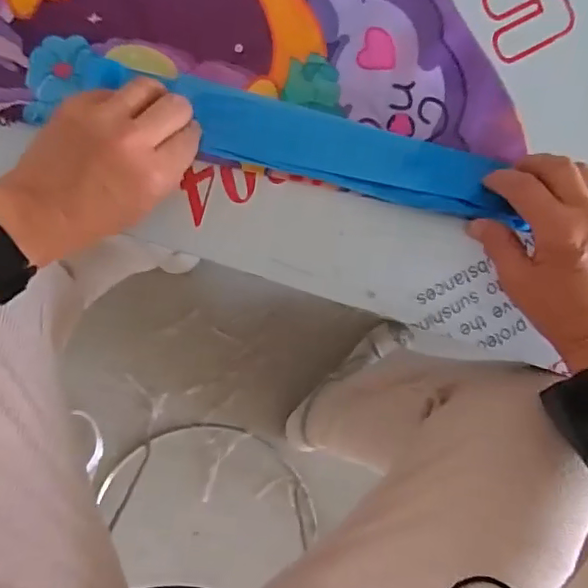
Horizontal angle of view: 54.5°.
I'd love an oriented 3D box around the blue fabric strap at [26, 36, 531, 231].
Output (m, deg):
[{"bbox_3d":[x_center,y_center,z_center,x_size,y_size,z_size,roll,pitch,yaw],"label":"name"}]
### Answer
[{"bbox_3d":[-0.009,-0.117,0.423,0.361,0.012,0.057,15,91,-4],"label":"blue fabric strap"}]

